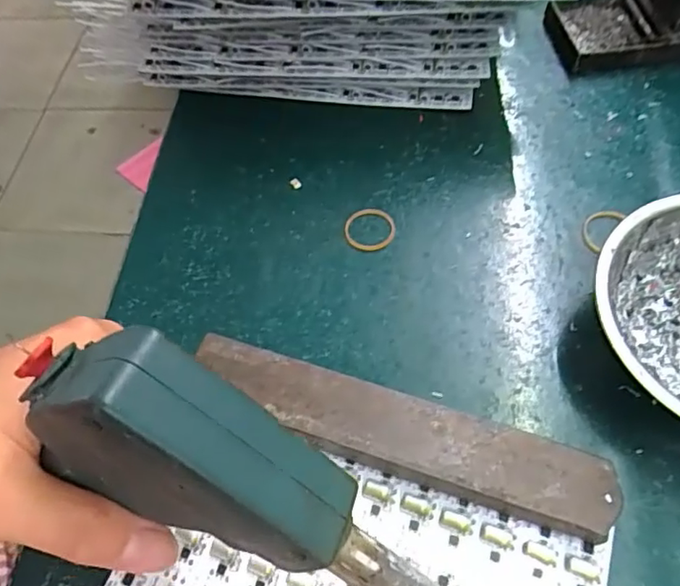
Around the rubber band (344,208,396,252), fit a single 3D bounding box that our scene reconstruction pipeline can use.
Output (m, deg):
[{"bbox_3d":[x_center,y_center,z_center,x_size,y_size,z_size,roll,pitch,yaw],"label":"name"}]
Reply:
[{"bbox_3d":[0.017,-0.038,0.337,0.030,0.004,0.028,4,60,6],"label":"rubber band"}]

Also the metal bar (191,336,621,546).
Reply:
[{"bbox_3d":[0.025,0.064,0.265,0.192,0.018,0.037,15,62,12],"label":"metal bar"}]

